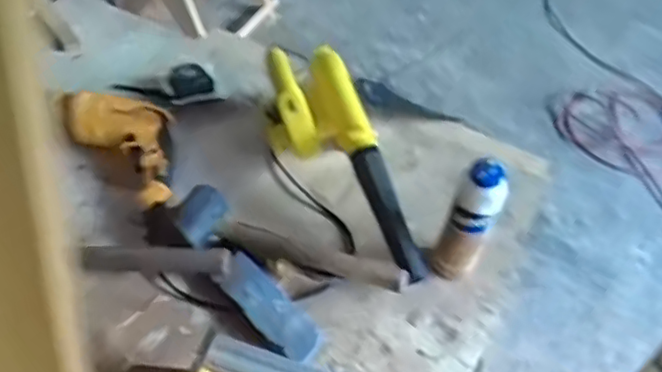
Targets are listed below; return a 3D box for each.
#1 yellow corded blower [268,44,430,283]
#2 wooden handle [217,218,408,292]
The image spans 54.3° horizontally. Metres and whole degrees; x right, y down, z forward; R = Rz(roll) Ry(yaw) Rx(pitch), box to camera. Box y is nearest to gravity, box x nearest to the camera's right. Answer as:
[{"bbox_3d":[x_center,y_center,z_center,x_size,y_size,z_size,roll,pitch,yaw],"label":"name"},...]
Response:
[{"bbox_3d":[0.025,-0.035,0.941,0.116,0.121,0.397,-25,70,-25],"label":"yellow corded blower"},{"bbox_3d":[-0.029,0.088,0.857,0.257,0.028,0.043,15,46,13],"label":"wooden handle"}]

